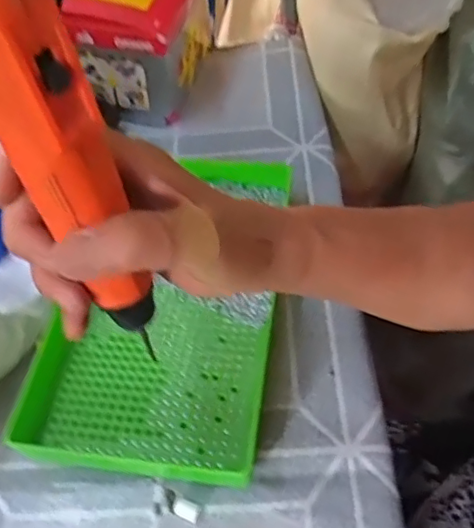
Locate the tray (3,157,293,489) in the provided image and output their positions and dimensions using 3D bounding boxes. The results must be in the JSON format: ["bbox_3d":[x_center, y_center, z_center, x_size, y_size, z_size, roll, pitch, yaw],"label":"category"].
[{"bbox_3d":[-0.050,0.023,0.396,0.151,0.043,0.240,5,54,7],"label":"tray"}]

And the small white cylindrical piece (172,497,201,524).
[{"bbox_3d":[-0.029,0.143,0.329,0.017,0.007,0.010,18,56,15],"label":"small white cylindrical piece"}]

